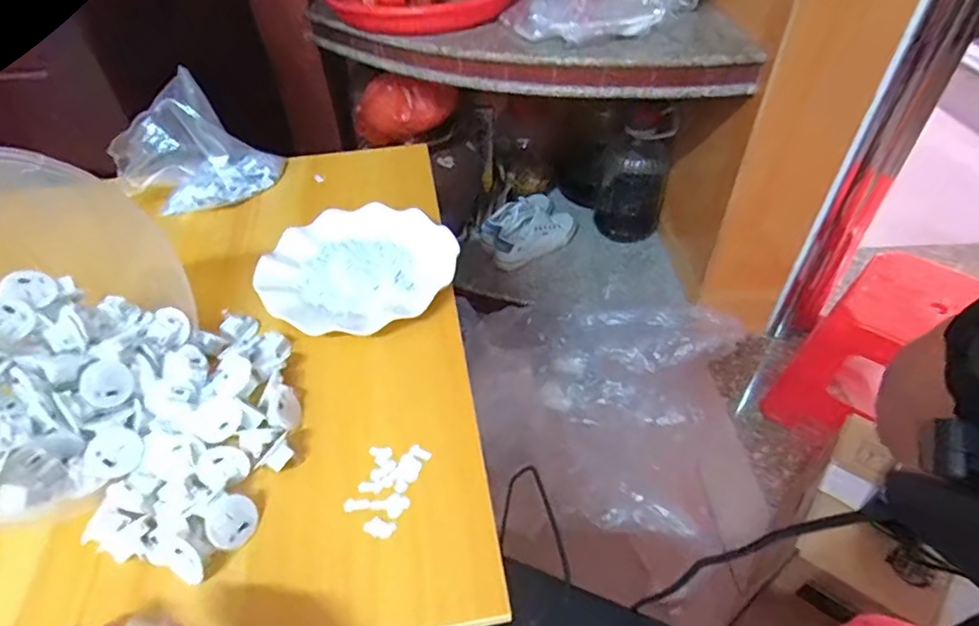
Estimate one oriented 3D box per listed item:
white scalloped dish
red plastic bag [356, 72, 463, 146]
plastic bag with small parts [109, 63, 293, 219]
[{"bbox_3d":[-0.126,-0.047,0.538,0.181,0.028,0.171,-1,44,1],"label":"white scalloped dish"},{"bbox_3d":[-0.184,-0.416,1.120,0.227,0.116,0.073,9,45,11],"label":"red plastic bag"},{"bbox_3d":[-0.340,-0.191,0.628,0.116,0.102,0.153,26,51,26],"label":"plastic bag with small parts"}]

